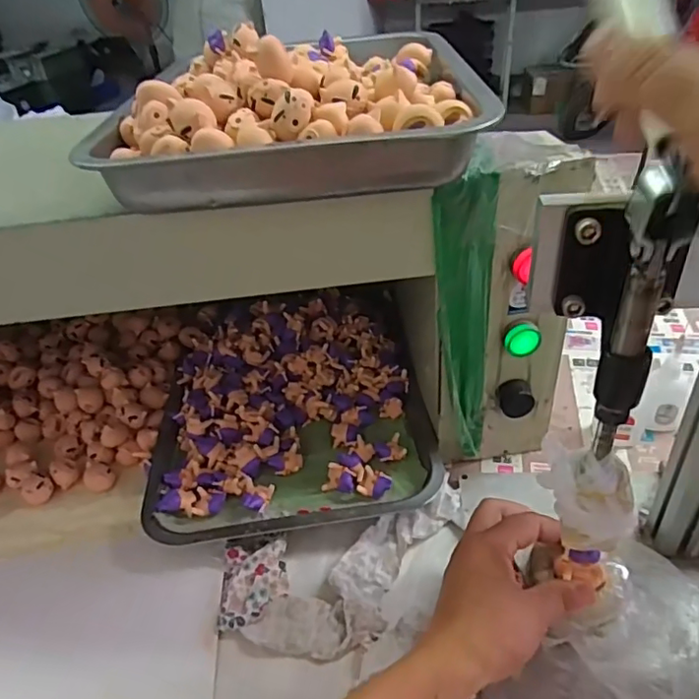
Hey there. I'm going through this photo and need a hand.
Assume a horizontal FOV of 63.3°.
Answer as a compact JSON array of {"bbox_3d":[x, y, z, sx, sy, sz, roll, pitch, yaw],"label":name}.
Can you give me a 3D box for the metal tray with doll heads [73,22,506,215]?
[{"bbox_3d":[-0.039,-0.154,0.372,0.258,0.076,0.139,-4,38,-1],"label":"metal tray with doll heads"}]

